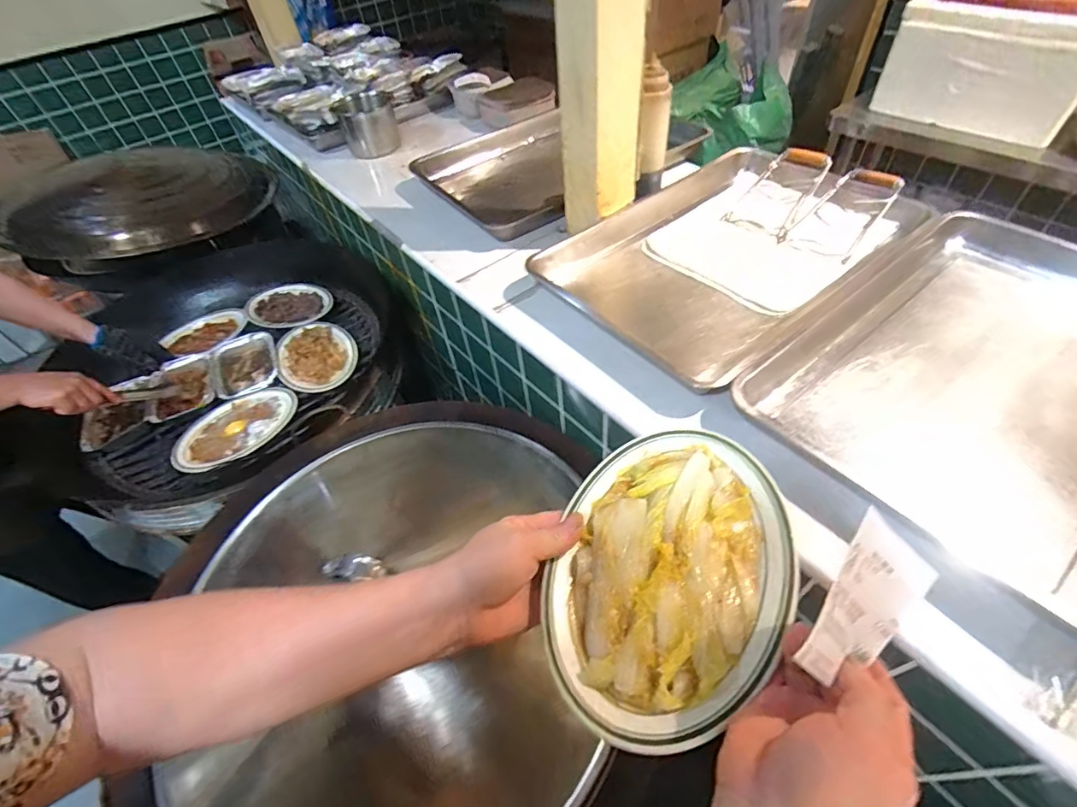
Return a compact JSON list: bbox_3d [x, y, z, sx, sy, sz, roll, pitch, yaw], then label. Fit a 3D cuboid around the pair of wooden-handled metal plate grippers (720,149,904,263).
[{"bbox_3d":[0.487,-0.365,0.862,0.235,0.059,0.222,36,64,27],"label":"pair of wooden-handled metal plate grippers"}]

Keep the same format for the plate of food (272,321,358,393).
[{"bbox_3d":[-0.525,-0.115,1.132,0.177,0.029,0.240,-30,57,-16],"label":"plate of food"}]

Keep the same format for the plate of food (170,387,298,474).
[{"bbox_3d":[-0.640,0.048,1.017,0.247,0.027,0.172,-29,57,-16],"label":"plate of food"}]

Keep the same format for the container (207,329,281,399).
[{"bbox_3d":[-0.694,-0.089,1.143,0.149,0.041,0.201,-27,56,-14],"label":"container"}]

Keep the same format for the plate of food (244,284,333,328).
[{"bbox_3d":[-0.670,-0.259,1.267,0.236,0.024,0.156,1,54,6],"label":"plate of food"}]

